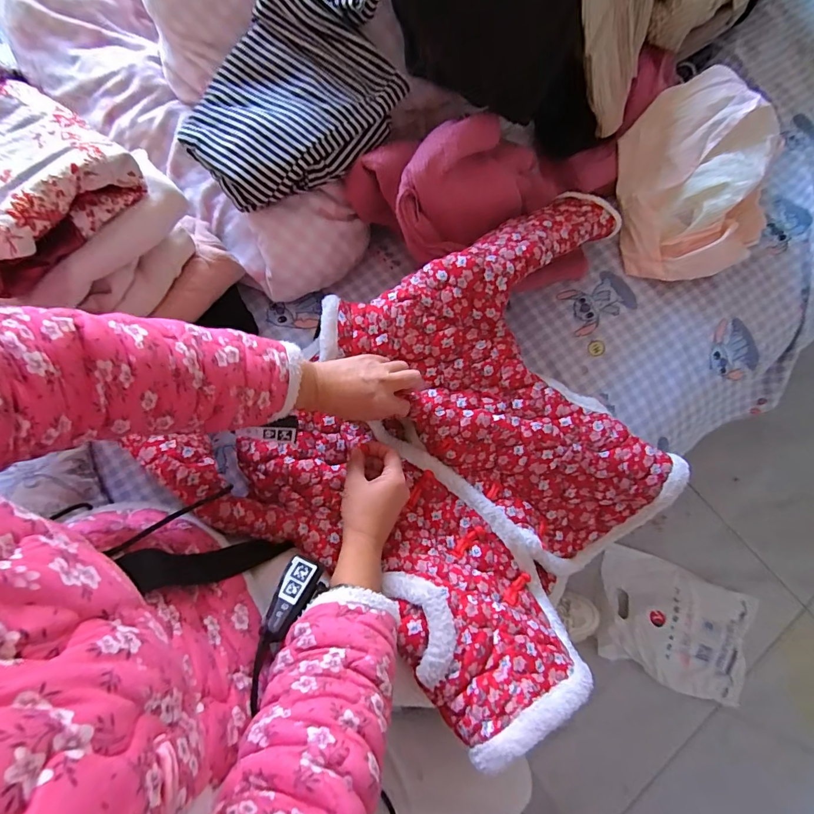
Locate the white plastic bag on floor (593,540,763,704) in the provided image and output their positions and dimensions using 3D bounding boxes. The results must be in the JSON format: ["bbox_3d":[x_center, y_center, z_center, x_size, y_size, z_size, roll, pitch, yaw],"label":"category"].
[{"bbox_3d":[0.635,0.513,1.022,0.370,0.056,0.267,20,72,4],"label":"white plastic bag on floor"}]

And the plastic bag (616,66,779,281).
[{"bbox_3d":[0.450,-0.355,0.671,0.205,0.120,0.304,5,72,-1],"label":"plastic bag"}]

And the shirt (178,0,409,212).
[{"bbox_3d":[-0.149,-0.415,0.564,0.292,0.113,0.213,-35,77,-13],"label":"shirt"}]

